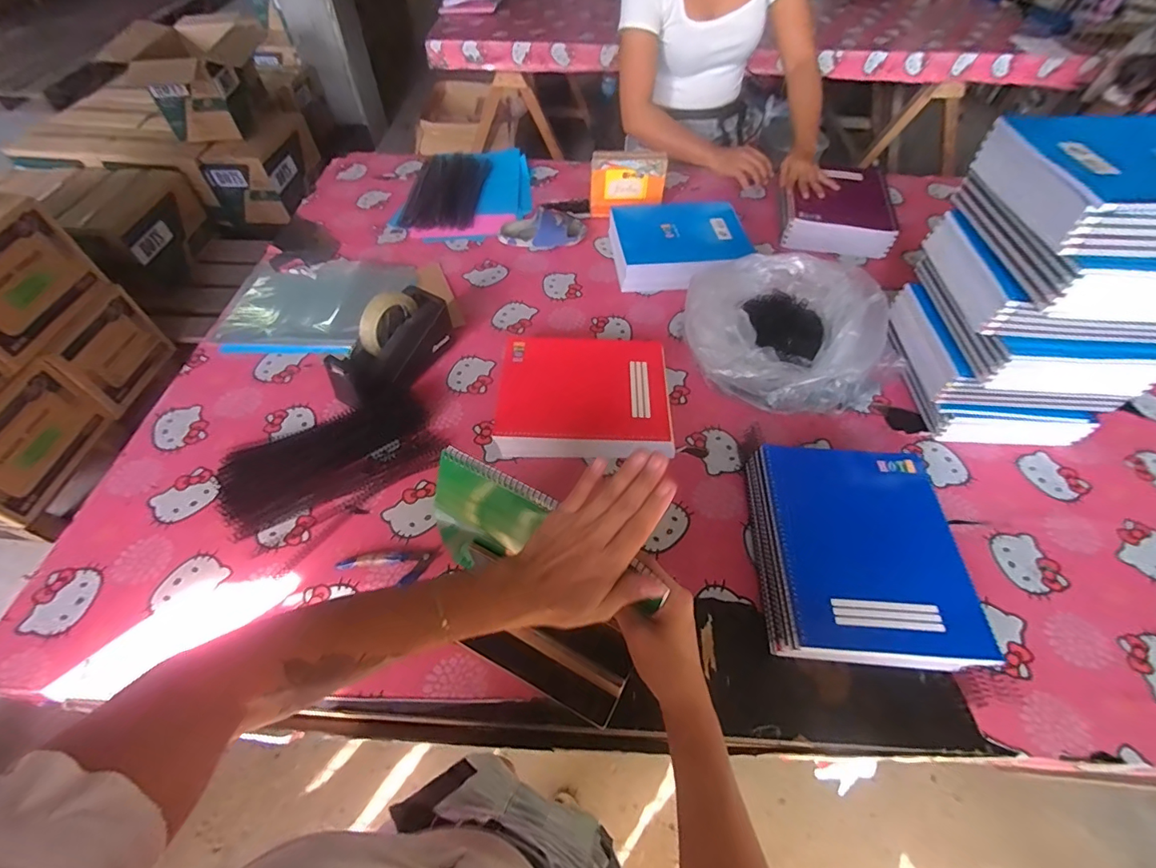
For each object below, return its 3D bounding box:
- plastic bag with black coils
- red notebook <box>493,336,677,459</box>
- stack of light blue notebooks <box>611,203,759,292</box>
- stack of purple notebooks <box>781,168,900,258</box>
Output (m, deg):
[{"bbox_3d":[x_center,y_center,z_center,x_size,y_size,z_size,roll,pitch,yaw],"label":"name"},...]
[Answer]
[{"bbox_3d":[0.334,-0.178,0.790,0.356,0.138,0.280,-5,53,-5],"label":"plastic bag with black coils"},{"bbox_3d":[0.011,-0.058,0.751,0.255,0.042,0.219,4,53,2],"label":"red notebook"},{"bbox_3d":[0.201,-0.365,0.959,0.263,0.071,0.209,0,53,-2],"label":"stack of light blue notebooks"},{"bbox_3d":[0.563,-0.500,1.073,0.216,0.072,0.293,13,54,9],"label":"stack of purple notebooks"}]

